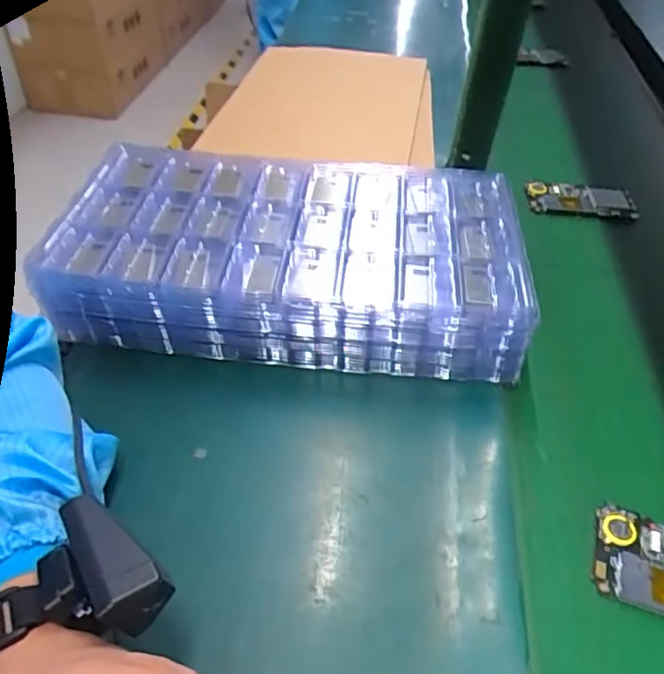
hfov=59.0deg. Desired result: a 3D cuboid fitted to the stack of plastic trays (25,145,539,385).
[{"bbox_3d":[-0.036,-0.074,0.532,0.386,0.084,0.208,7,44,0],"label":"stack of plastic trays"}]

